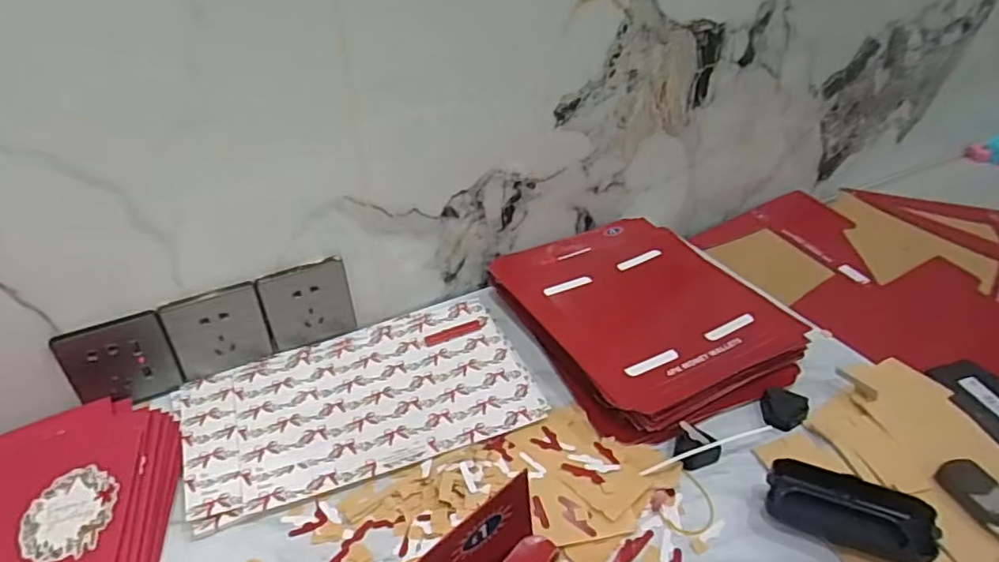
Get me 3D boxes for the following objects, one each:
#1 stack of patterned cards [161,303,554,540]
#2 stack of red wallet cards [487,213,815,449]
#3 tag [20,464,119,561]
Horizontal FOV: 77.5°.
[{"bbox_3d":[-0.129,0.107,0.582,0.306,0.018,0.186,-15,38,-19],"label":"stack of patterned cards"},{"bbox_3d":[0.144,0.029,0.649,0.226,0.044,0.276,-18,39,-22],"label":"stack of red wallet cards"},{"bbox_3d":[-0.319,0.172,0.463,0.066,0.004,0.070,-2,50,3],"label":"tag"}]

